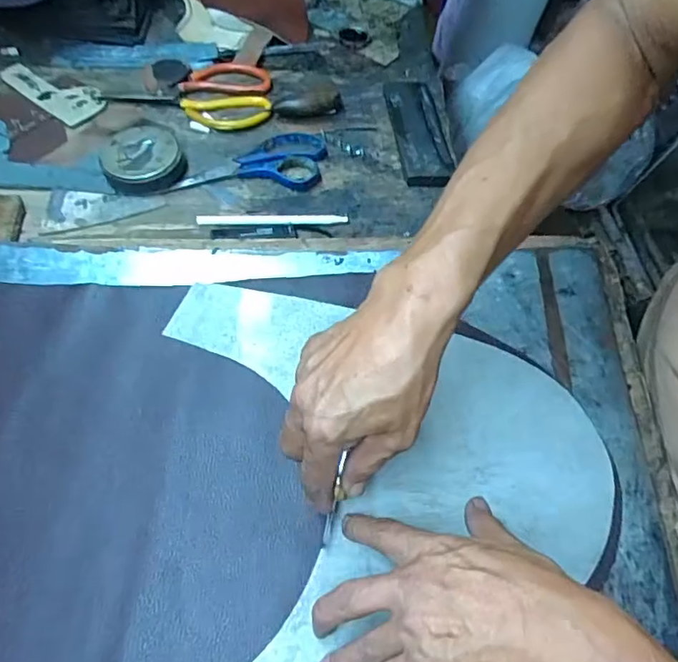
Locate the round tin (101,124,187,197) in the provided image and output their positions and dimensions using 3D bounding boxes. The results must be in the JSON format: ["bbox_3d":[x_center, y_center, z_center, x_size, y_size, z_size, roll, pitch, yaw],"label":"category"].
[{"bbox_3d":[-0.195,-0.174,0.538,0.075,0.028,0.070,-13,64,-13],"label":"round tin"}]

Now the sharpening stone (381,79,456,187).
[{"bbox_3d":[0.086,-0.217,0.590,0.054,0.016,0.160,-3,62,-9],"label":"sharpening stone"}]

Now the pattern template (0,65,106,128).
[{"bbox_3d":[-0.319,-0.269,0.601,0.130,0.005,0.054,34,63,12],"label":"pattern template"}]

